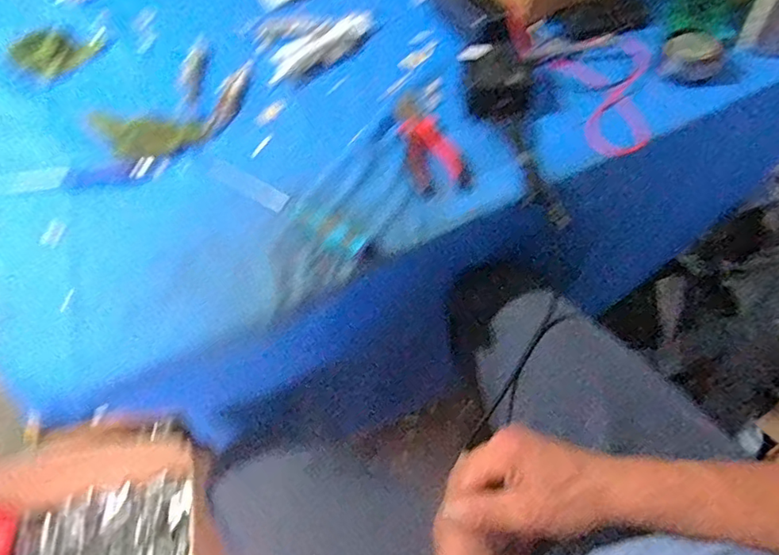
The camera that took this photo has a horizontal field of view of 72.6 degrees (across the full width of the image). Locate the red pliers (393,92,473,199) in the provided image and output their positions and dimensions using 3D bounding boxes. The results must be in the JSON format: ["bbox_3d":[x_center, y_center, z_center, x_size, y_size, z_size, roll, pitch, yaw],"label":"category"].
[{"bbox_3d":[0.036,-0.150,0.584,0.059,0.015,0.154,-17,56,-9],"label":"red pliers"}]

